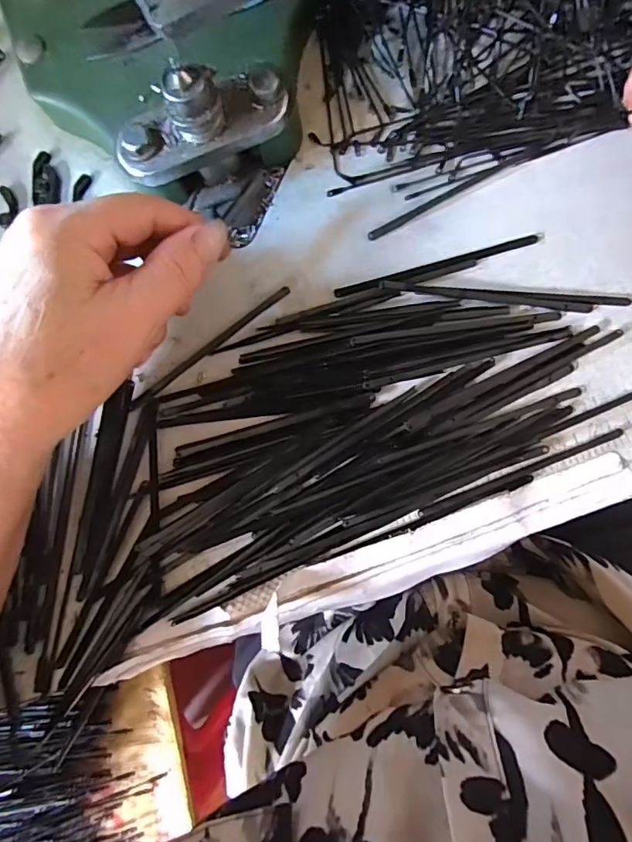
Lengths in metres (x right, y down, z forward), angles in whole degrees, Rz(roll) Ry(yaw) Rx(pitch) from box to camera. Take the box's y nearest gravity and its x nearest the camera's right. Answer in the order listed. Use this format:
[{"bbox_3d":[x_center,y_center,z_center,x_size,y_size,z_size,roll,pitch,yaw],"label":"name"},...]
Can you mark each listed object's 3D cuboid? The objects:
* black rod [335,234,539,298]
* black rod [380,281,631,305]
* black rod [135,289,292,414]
[{"bbox_3d":[0.058,-0.075,0.241,0.099,0.005,0.006,-15,84,4],"label":"black rod"},{"bbox_3d":[0.089,-0.061,0.237,0.115,0.005,0.005,5,86,6],"label":"black rod"},{"bbox_3d":[-0.053,-0.037,0.249,0.095,0.004,0.007,-38,83,1],"label":"black rod"}]

